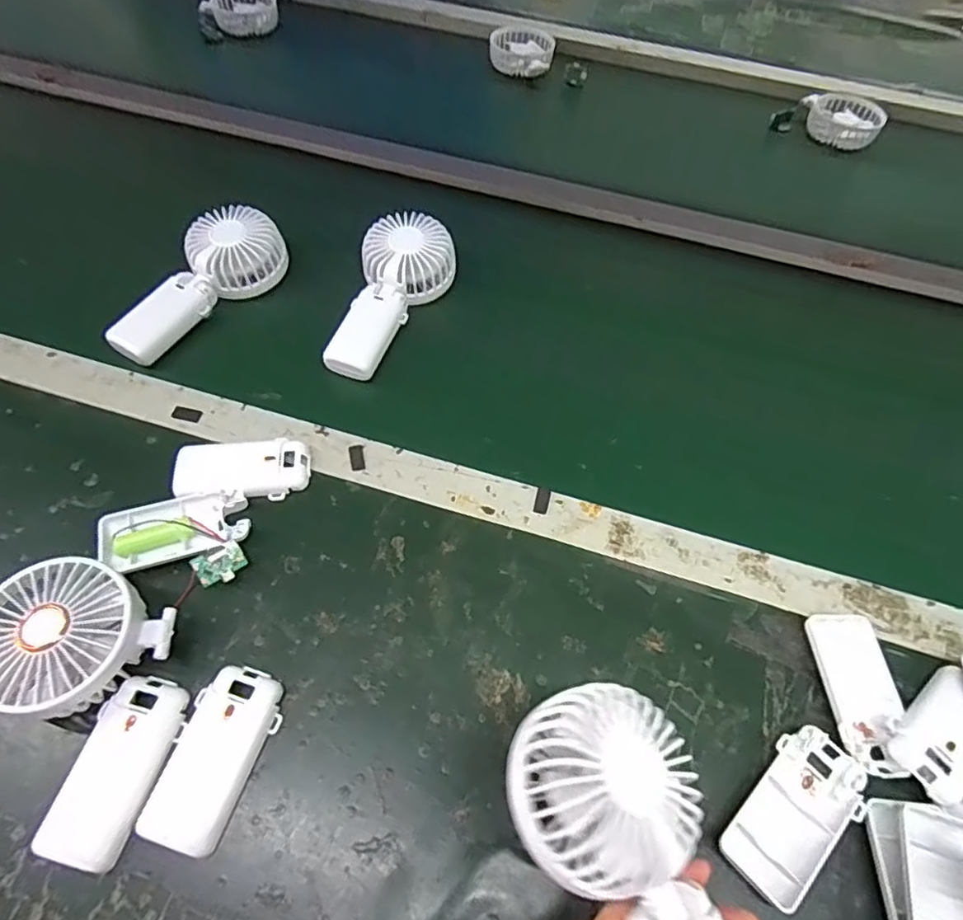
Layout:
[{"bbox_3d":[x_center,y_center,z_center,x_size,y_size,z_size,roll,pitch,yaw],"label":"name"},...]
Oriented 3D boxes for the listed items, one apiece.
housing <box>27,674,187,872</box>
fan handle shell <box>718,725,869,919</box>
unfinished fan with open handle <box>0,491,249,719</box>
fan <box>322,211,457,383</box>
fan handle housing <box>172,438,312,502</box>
[{"bbox_3d":[-0.204,0.172,0.335,0.048,0.014,0.093,12,58,4],"label":"housing"},{"bbox_3d":[0.176,0.198,0.337,0.094,0.015,0.046,-37,67,-23],"label":"fan handle shell"},{"bbox_3d":[-0.221,0.077,0.369,0.095,0.046,0.159,22,60,11],"label":"unfinished fan with open handle"},{"bbox_3d":[-0.079,-0.151,0.539,0.085,0.043,0.180,12,58,4],"label":"fan"},{"bbox_3d":[-0.175,0.008,0.441,0.092,0.018,0.043,-5,59,-6],"label":"fan handle housing"}]

